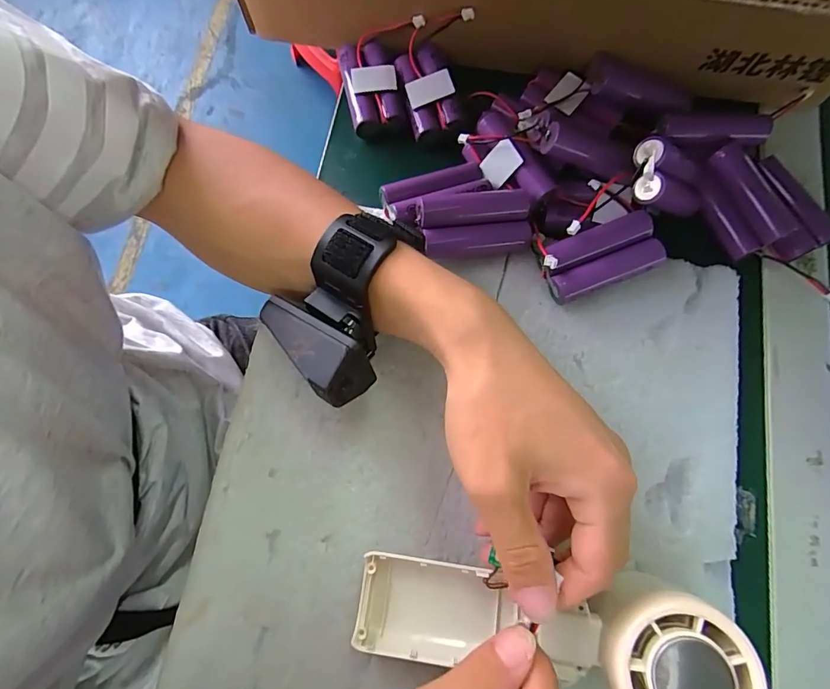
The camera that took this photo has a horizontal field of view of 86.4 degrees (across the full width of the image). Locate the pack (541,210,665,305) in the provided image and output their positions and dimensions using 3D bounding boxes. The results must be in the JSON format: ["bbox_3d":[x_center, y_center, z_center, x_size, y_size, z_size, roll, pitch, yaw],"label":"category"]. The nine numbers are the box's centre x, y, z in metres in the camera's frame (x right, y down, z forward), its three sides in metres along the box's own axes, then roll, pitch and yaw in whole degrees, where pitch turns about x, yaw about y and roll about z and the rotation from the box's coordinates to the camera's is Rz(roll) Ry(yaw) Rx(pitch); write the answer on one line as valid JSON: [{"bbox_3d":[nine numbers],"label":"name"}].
[{"bbox_3d":[0.110,-0.052,0.263,0.069,0.022,0.034,-21,76,-5],"label":"pack"}]

